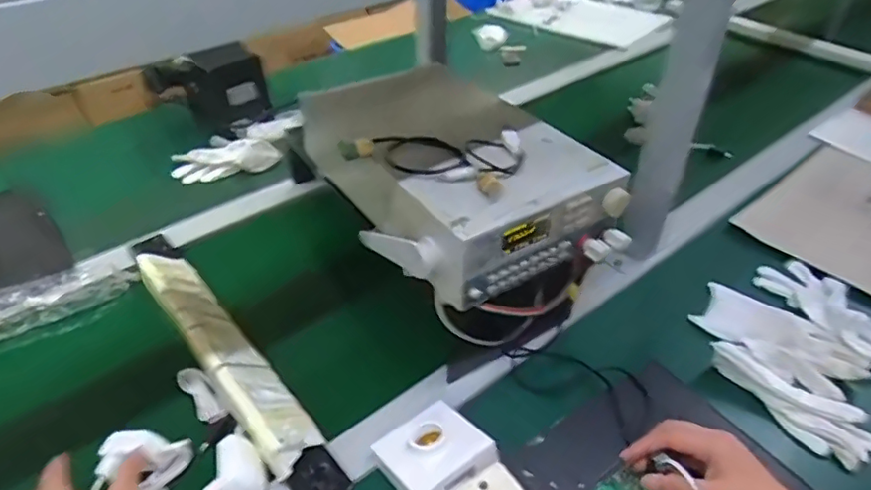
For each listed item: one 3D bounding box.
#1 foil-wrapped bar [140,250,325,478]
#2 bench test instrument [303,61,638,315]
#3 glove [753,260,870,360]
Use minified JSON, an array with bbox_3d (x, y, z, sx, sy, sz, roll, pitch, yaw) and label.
[{"bbox_3d":[-0.243,0.114,0.649,0.061,0.054,0.363,-30,49,-29],"label":"foil-wrapped bar"},{"bbox_3d":[0.011,-0.090,0.660,0.235,0.100,0.372,-25,46,-25],"label":"bench test instrument"},{"bbox_3d":[0.479,0.074,0.696,0.059,0.032,0.177,-15,43,-15],"label":"glove"}]

